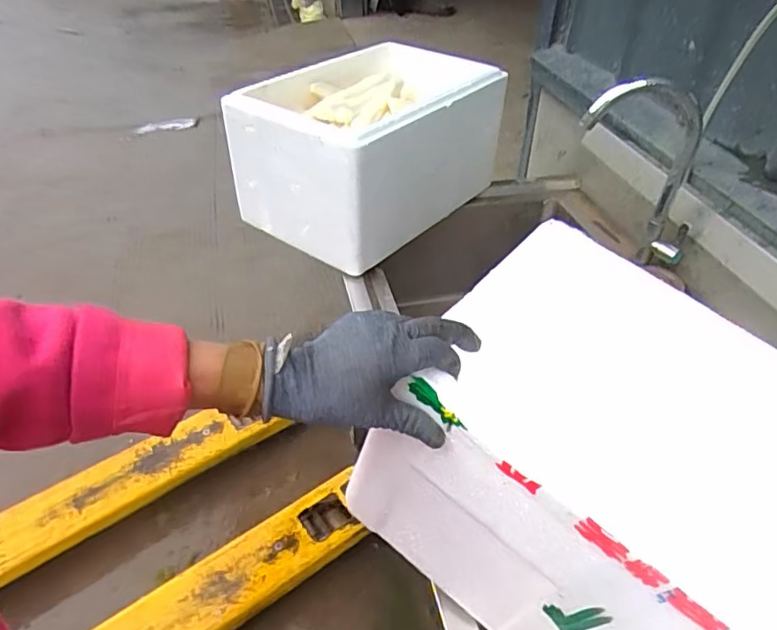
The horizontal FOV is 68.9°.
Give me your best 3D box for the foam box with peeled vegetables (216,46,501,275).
[{"bbox_3d":[-0.009,-0.319,1.060,0.284,0.243,0.524,26,47,28],"label":"foam box with peeled vegetables"}]

